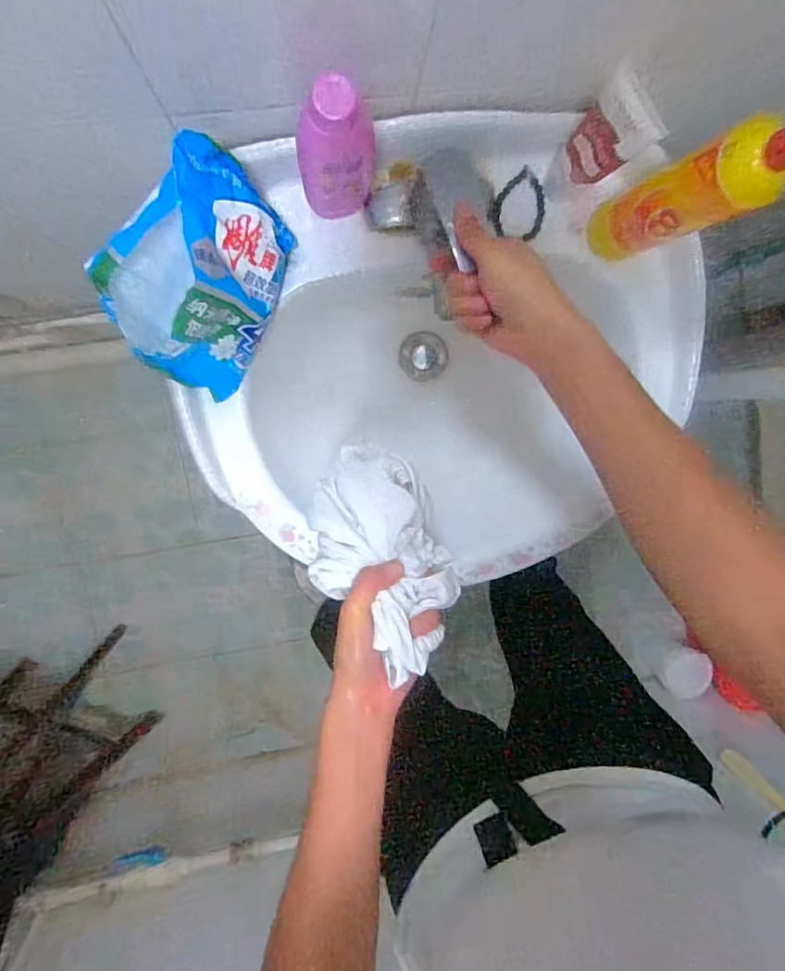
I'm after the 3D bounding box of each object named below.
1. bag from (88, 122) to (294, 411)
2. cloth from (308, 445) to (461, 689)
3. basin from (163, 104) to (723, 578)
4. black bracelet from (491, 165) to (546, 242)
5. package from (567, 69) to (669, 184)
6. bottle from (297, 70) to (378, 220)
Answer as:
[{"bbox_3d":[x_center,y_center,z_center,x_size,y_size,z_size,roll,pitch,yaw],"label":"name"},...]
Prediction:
[{"bbox_3d":[-0.163,-0.178,0.443,0.114,0.125,0.176,30,93,-9],"label":"bag"},{"bbox_3d":[-0.009,0.055,0.433,0.111,0.085,0.163,-30,99,-2],"label":"cloth"},{"bbox_3d":[0.052,-0.126,0.607,0.540,0.188,0.453,-4,97,-6],"label":"basin"},{"bbox_3d":[0.133,-0.281,0.523,0.053,0.012,0.060,36,92,-9],"label":"black bracelet"},{"bbox_3d":[0.173,-0.288,0.448,0.015,0.150,0.056,-31,99,-2],"label":"package"},{"bbox_3d":[-0.043,-0.272,0.420,0.061,0.154,0.060,5,96,-7],"label":"bottle"}]

